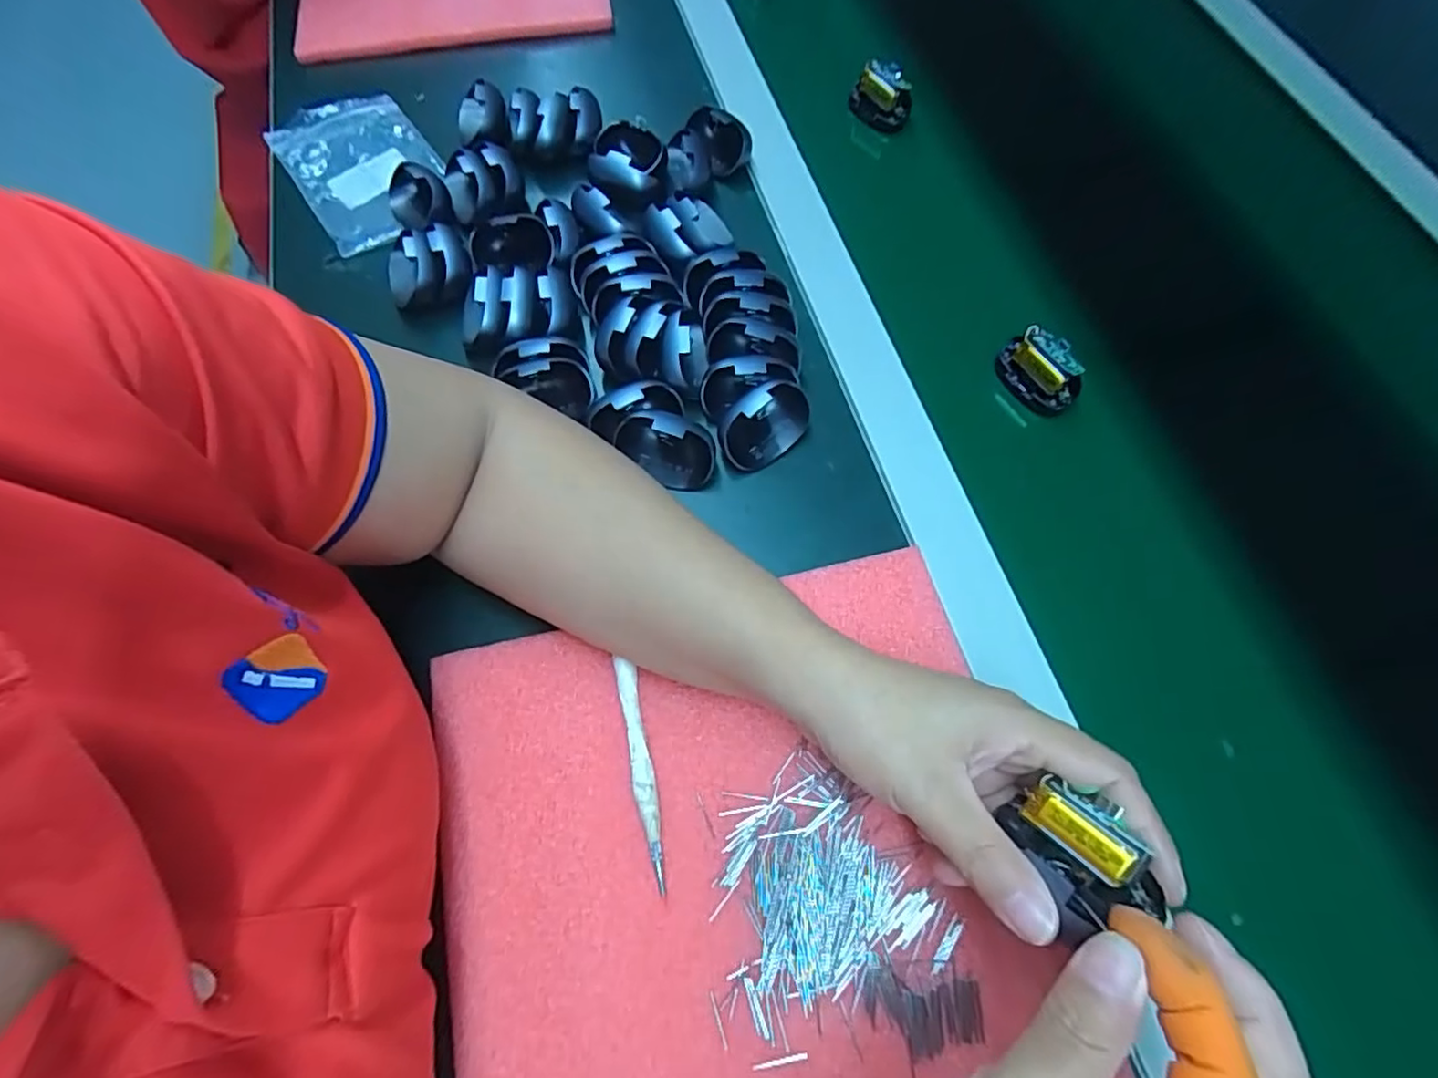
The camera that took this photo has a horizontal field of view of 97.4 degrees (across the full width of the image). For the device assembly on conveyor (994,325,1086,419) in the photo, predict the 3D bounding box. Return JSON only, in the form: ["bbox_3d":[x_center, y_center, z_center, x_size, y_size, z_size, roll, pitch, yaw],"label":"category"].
[{"bbox_3d":[0.198,-0.104,0.389,0.024,0.034,0.051,-26,68,-11],"label":"device assembly on conveyor"}]

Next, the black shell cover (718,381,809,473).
[{"bbox_3d":[0.027,-0.067,0.369,0.055,0.034,0.029,-37,70,-15],"label":"black shell cover"}]

